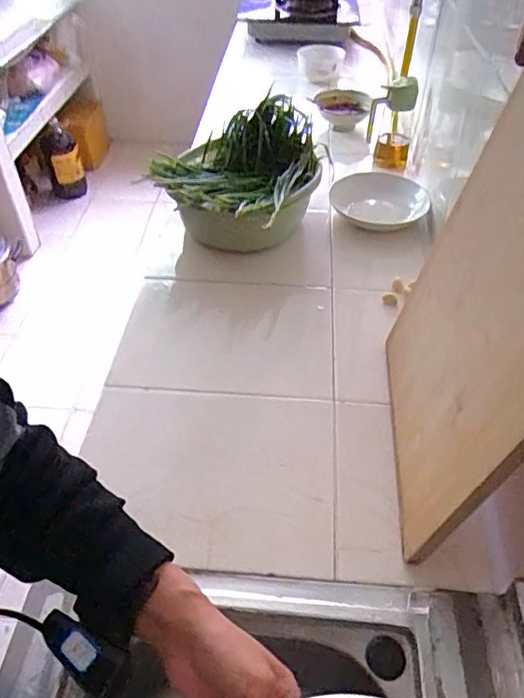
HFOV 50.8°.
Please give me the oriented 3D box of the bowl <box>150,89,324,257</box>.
[{"bbox_3d":[-0.031,-0.315,1.038,0.258,0.150,0.349,14,48,13],"label":"bowl"}]

